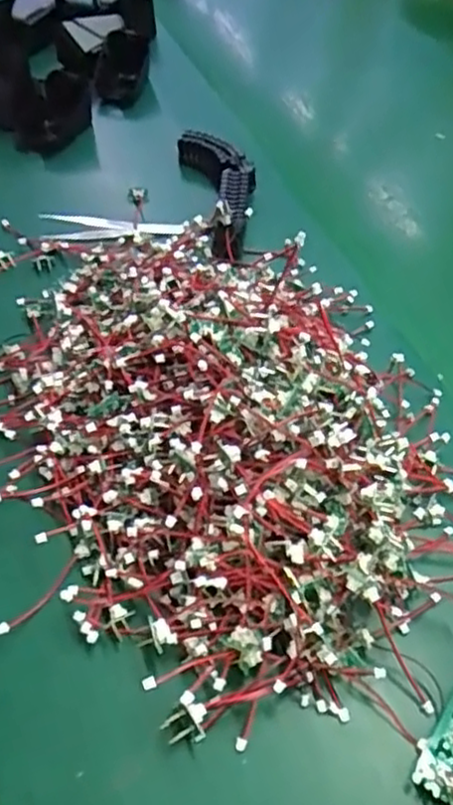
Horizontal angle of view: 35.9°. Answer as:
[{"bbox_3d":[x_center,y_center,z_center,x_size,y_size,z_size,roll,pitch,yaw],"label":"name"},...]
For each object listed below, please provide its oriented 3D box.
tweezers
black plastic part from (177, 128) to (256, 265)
[{"bbox_3d":[-0.084,-0.126,0.510,0.100,0.017,0.022,1,49,-2],"label":"tweezers"},{"bbox_3d":[0.000,-0.162,0.539,0.050,0.035,0.155,-8,50,-10],"label":"black plastic part"}]

